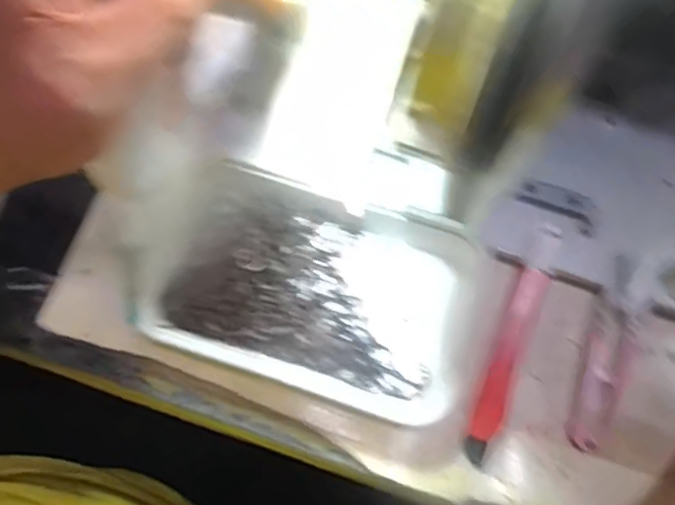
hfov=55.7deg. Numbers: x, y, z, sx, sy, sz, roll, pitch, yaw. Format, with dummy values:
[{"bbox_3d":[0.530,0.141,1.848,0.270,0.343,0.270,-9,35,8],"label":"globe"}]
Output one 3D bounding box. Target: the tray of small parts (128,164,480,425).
[{"bbox_3d":[-0.015,0.019,0.344,0.168,0.020,0.103,16,73,5],"label":"tray of small parts"}]

